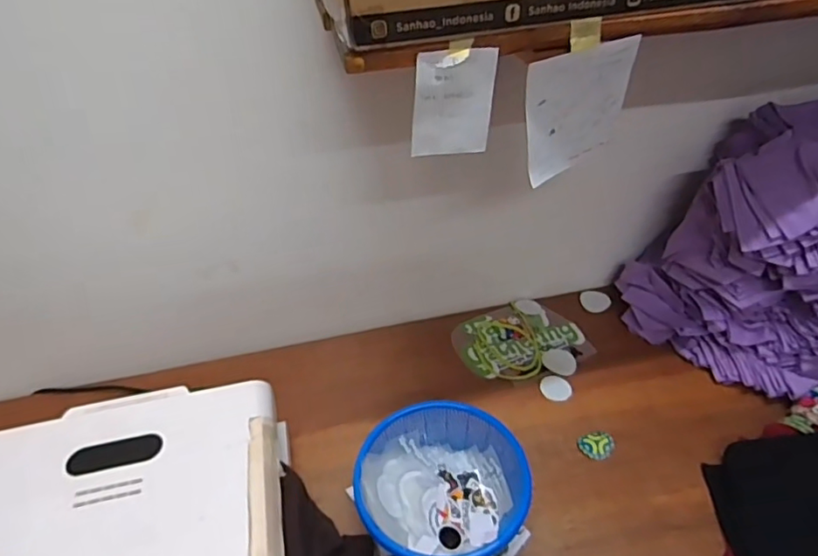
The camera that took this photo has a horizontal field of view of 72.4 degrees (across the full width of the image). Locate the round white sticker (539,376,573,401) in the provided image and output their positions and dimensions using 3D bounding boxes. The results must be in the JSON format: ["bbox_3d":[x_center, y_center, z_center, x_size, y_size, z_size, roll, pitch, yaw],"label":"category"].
[{"bbox_3d":[0.265,0.197,1.005,0.054,0.004,0.053,-1,42,1],"label":"round white sticker"}]

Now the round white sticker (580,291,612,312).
[{"bbox_3d":[0.387,0.048,1.158,0.056,0.004,0.069,-12,37,5],"label":"round white sticker"}]

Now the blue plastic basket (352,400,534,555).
[{"bbox_3d":[0.045,0.301,0.798,0.225,0.150,0.218,-17,44,-16],"label":"blue plastic basket"}]

